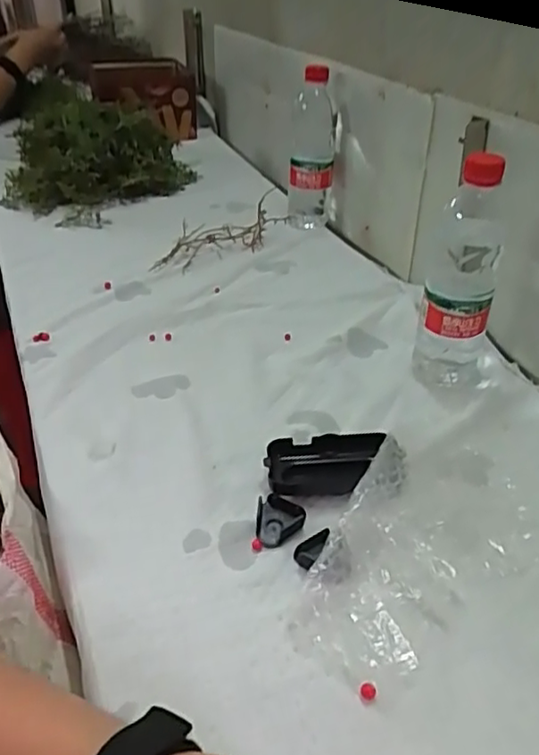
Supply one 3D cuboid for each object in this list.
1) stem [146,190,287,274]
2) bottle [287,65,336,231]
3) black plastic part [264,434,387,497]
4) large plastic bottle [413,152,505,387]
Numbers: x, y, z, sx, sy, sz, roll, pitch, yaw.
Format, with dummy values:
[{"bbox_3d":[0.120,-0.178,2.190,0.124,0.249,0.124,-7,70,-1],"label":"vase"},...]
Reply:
[{"bbox_3d":[-0.069,-0.201,0.858,0.209,0.057,0.065,-22,42,-27],"label":"stem"},{"bbox_3d":[0.061,-0.309,0.873,0.068,0.208,0.078,2,37,3],"label":"bottle"},{"bbox_3d":[0.044,0.071,0.511,0.093,0.026,0.047,-4,37,-5],"label":"black plastic part"},{"bbox_3d":[0.172,-0.083,0.564,0.066,0.208,0.064,13,39,16],"label":"large plastic bottle"}]

